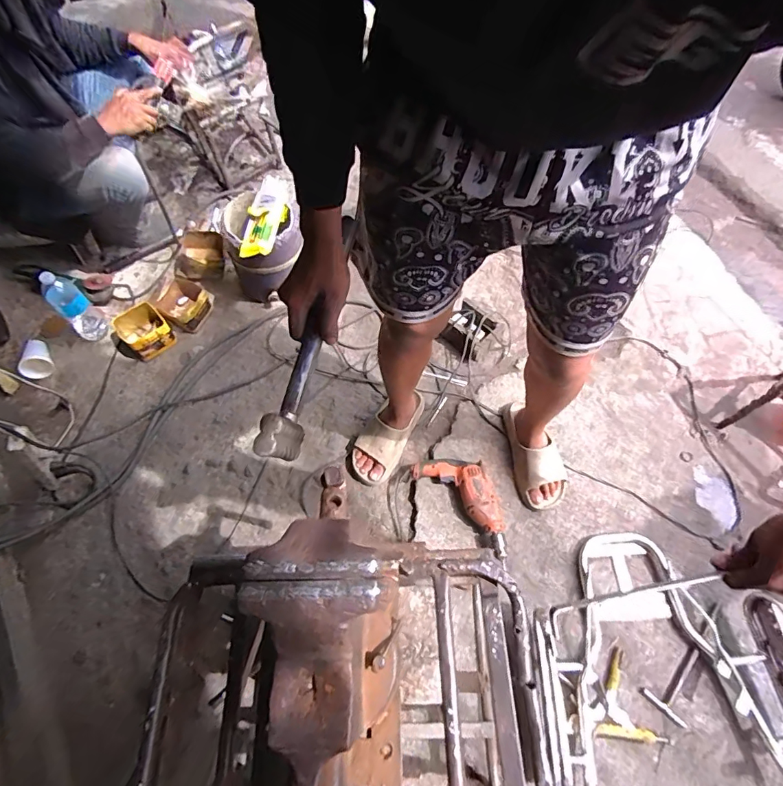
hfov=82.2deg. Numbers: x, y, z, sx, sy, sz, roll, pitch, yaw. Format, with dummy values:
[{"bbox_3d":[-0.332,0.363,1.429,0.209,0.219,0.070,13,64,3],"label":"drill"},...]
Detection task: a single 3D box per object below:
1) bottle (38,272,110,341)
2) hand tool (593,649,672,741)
[{"bbox_3d":[-0.880,-0.242,1.243,0.096,0.253,0.082,39,68,15],"label":"bottle"},{"bbox_3d":[0.516,0.658,0.984,0.150,0.027,0.167,6,64,0],"label":"hand tool"}]

